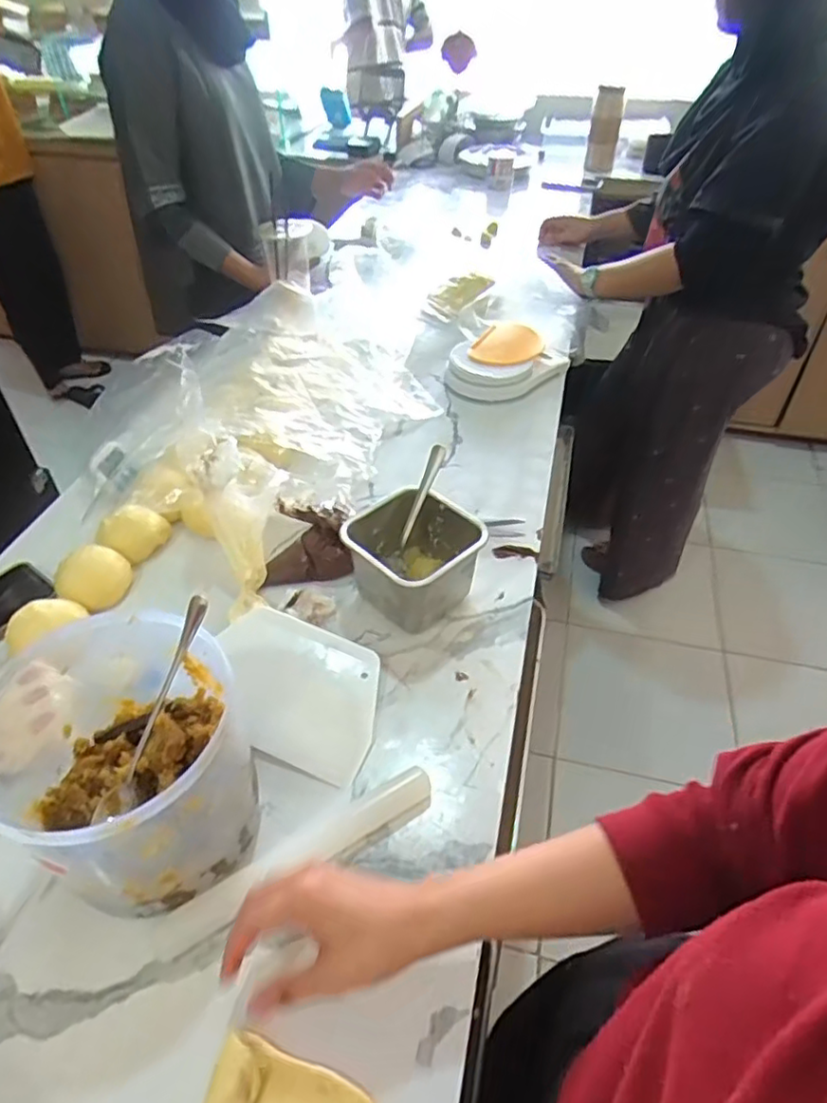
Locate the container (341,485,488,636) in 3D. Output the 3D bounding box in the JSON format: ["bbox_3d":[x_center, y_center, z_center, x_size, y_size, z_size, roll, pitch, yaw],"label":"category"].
[{"bbox_3d":[0.002,0.011,0.654,0.113,0.091,0.118,33,53,29],"label":"container"}]

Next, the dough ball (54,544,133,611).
[{"bbox_3d":[-0.337,0.026,0.673,0.061,0.038,0.069,17,47,17],"label":"dough ball"}]

